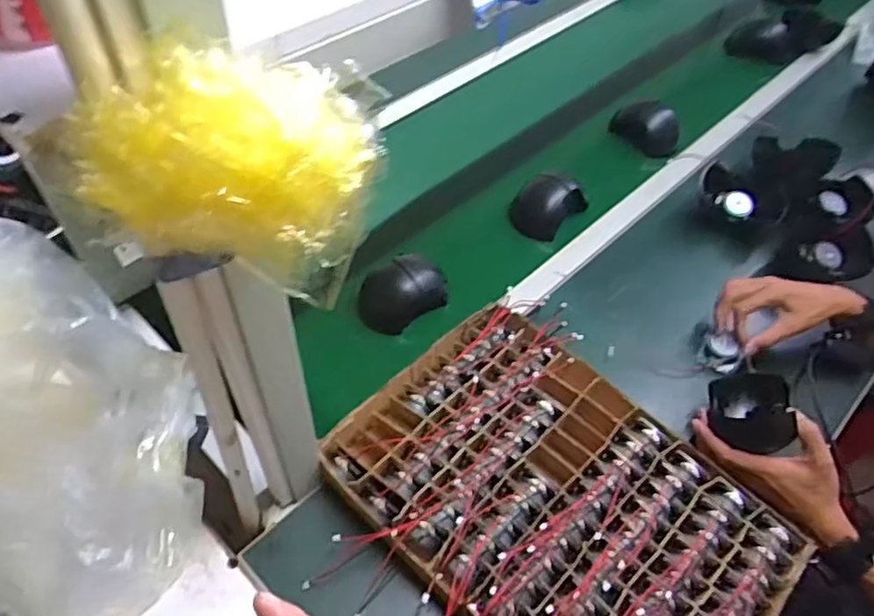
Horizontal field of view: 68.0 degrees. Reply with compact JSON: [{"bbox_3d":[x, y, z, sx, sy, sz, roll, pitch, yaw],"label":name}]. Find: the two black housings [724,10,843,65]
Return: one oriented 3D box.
[{"bbox_3d":[0.745,-0.595,1.412,0.231,0.065,0.094,-14,55,-14],"label":"two black housings"}]

